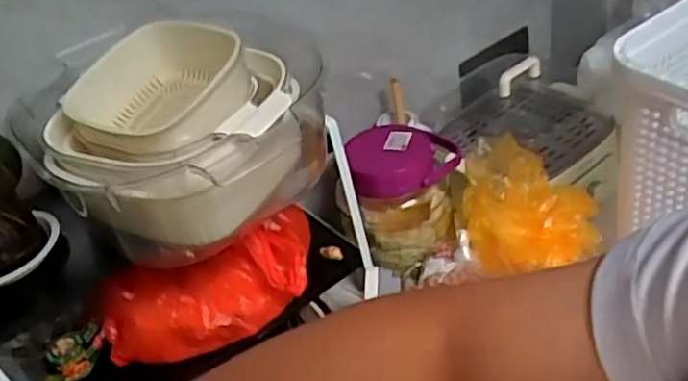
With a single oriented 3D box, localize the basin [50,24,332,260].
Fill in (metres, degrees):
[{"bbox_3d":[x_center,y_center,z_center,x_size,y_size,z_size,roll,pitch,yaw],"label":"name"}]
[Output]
[{"bbox_3d":[-0.152,-0.051,0.647,0.232,0.161,0.229,-5,35,3],"label":"basin"}]

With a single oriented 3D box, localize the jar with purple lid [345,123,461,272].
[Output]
[{"bbox_3d":[0.086,0.001,0.933,0.149,0.150,0.139,-4,35,4],"label":"jar with purple lid"}]

